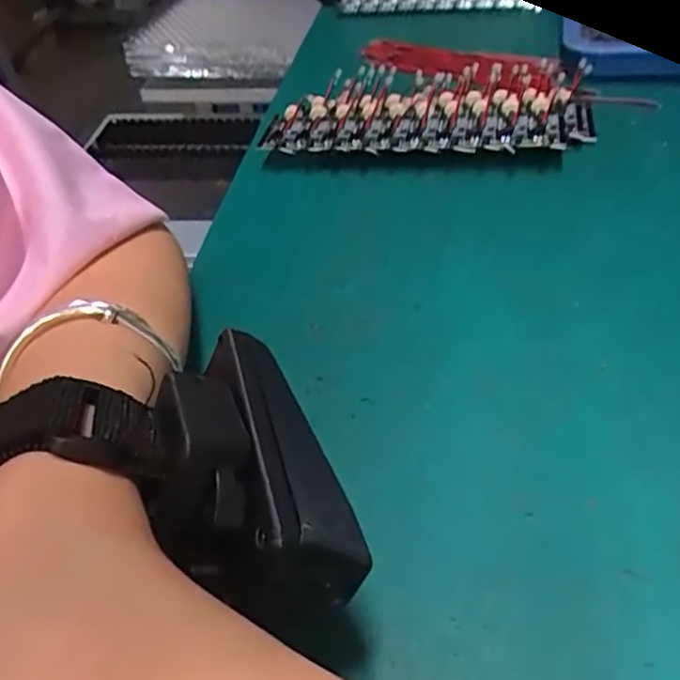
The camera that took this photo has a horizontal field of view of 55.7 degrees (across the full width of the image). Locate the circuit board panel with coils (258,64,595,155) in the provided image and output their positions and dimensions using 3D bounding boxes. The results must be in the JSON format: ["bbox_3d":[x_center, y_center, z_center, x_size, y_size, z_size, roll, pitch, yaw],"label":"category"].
[{"bbox_3d":[0.055,-0.138,0.374,0.175,0.014,0.112,6,45,11],"label":"circuit board panel with coils"}]

